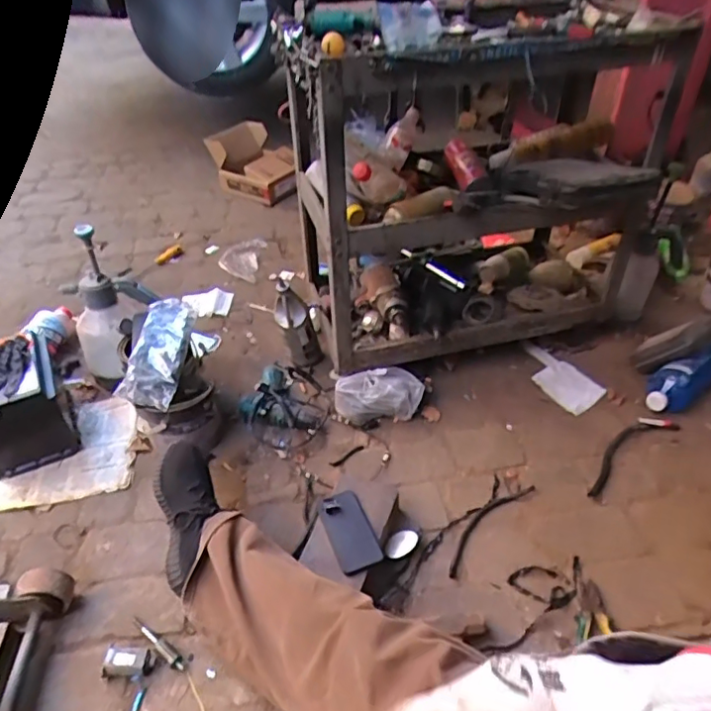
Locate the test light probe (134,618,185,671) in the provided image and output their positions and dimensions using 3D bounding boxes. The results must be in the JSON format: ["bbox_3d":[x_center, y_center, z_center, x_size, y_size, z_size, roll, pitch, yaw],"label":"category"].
[{"bbox_3d":[-0.309,0.447,0.886,0.115,0.020,0.017,29,50,24],"label":"test light probe"}]

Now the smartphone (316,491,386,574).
[{"bbox_3d":[-0.011,0.296,0.967,0.073,0.012,0.147,-24,47,-8],"label":"smartphone"}]

